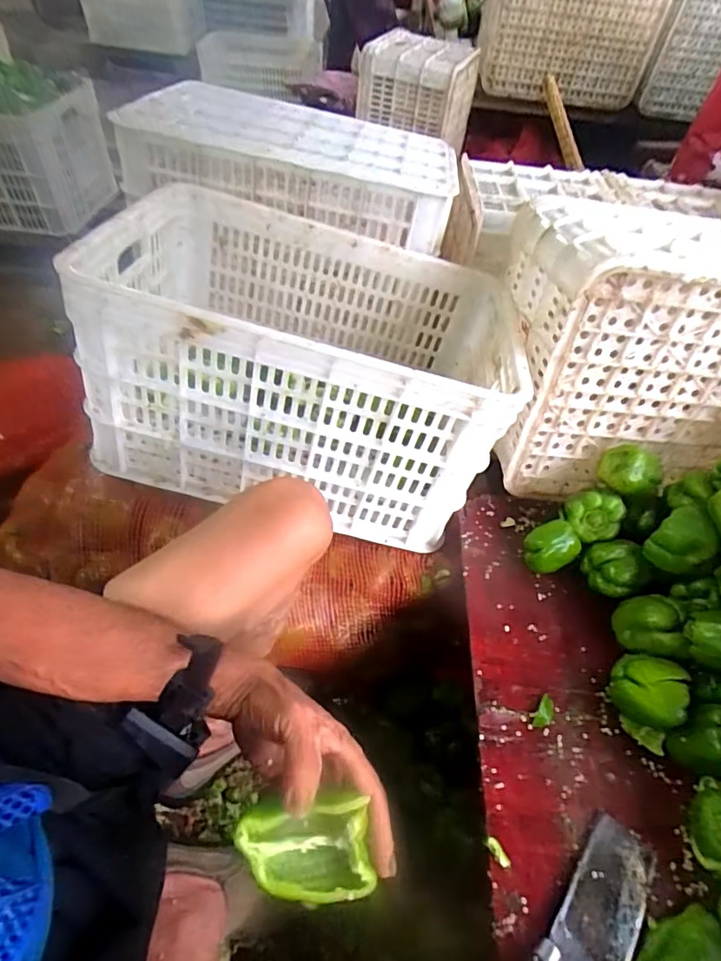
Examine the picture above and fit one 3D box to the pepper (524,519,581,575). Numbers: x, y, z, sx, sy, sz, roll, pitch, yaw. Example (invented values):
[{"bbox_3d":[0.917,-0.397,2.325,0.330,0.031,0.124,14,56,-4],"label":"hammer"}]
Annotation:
[{"bbox_3d":[0.240,0.084,0.642,0.065,0.052,0.054,-21,57,-21],"label":"pepper"}]

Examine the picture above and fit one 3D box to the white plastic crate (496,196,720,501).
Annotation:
[{"bbox_3d":[0.444,-0.214,0.720,0.492,0.280,0.362,-1,52,-7],"label":"white plastic crate"}]

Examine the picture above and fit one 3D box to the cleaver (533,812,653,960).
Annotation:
[{"bbox_3d":[0.186,0.391,0.422,0.066,0.017,0.208,39,58,23],"label":"cleaver"}]

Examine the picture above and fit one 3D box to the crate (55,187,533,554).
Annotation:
[{"bbox_3d":[-0.066,-0.194,0.714,0.508,0.278,0.407,10,51,2],"label":"crate"}]

